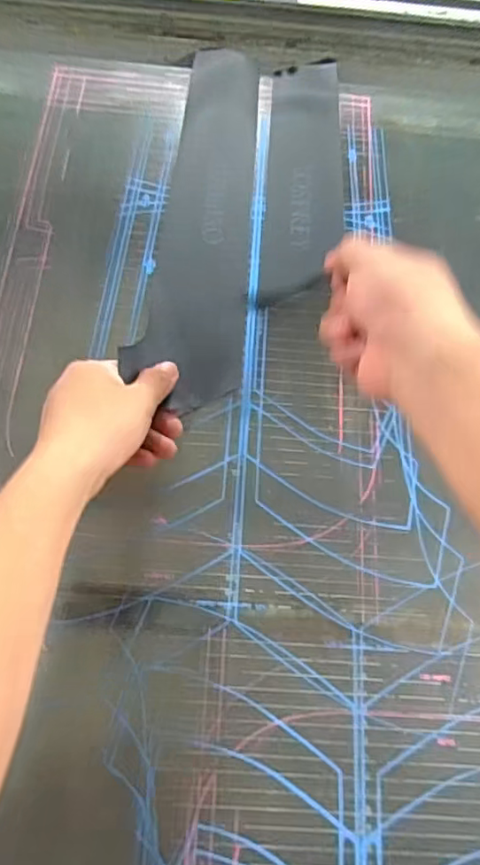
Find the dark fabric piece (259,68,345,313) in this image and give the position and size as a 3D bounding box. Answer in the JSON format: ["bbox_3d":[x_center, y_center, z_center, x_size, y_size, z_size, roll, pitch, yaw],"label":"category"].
[{"bbox_3d":[0.061,-0.249,0.552,0.077,0.005,0.296,7,68,0],"label":"dark fabric piece"}]

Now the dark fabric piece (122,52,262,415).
[{"bbox_3d":[-0.031,-0.203,0.514,0.084,0.033,0.385,5,69,-1],"label":"dark fabric piece"}]

